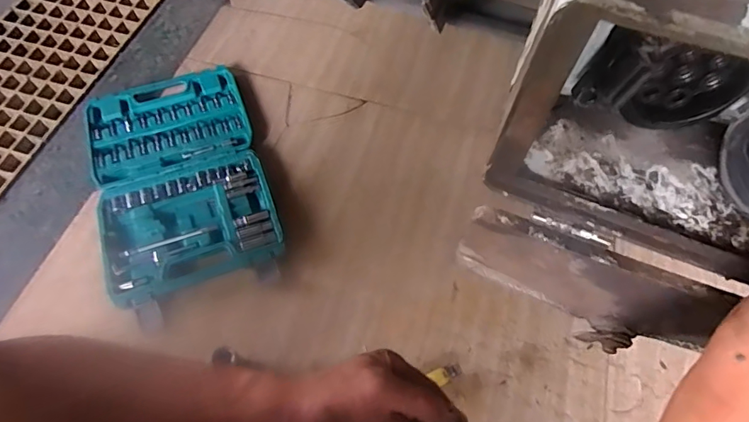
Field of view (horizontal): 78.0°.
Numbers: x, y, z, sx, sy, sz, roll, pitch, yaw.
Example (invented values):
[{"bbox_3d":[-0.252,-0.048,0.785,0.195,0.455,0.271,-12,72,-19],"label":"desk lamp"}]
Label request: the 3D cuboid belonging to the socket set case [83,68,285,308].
[{"bbox_3d":[-0.305,-0.056,0.725,0.245,0.037,0.380,-18,63,-10],"label":"socket set case"}]

